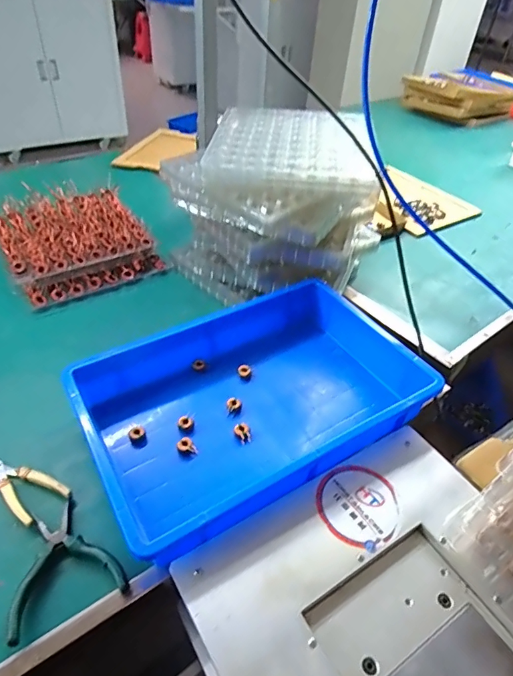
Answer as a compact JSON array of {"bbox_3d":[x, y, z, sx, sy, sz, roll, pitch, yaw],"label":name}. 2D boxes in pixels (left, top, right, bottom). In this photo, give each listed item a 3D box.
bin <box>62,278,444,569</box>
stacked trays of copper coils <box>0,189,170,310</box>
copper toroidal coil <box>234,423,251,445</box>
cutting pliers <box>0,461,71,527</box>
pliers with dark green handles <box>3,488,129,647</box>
[{"bbox_3d":[0.001,0.082,0.626,0.443,0.094,0.287,-21,48,-27],"label":"bin"},{"bbox_3d":[-0.386,-0.209,0.934,0.276,0.065,0.315,-23,49,-28],"label":"stacked trays of copper coils"},{"bbox_3d":[-0.019,0.131,0.615,0.018,0.015,0.028,-23,49,-29],"label":"copper toroidal coil"},{"bbox_3d":[-0.287,0.176,0.544,0.113,0.020,0.057,32,48,26],"label":"cutting pliers"},{"bbox_3d":[-0.217,0.249,0.468,0.111,0.021,0.136,-30,53,-33],"label":"pliers with dark green handles"}]

